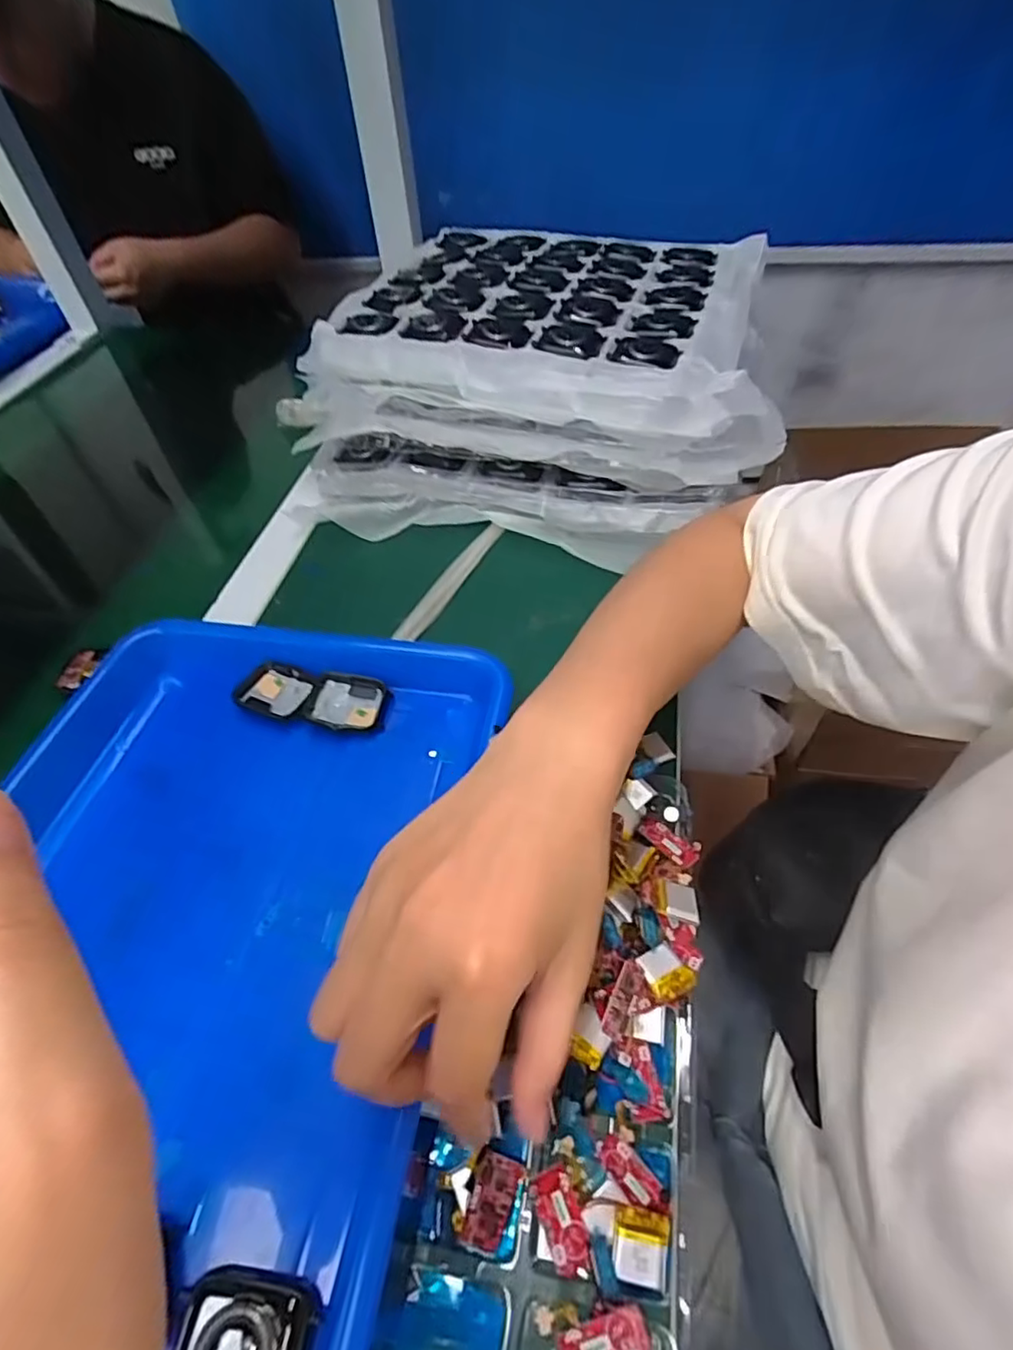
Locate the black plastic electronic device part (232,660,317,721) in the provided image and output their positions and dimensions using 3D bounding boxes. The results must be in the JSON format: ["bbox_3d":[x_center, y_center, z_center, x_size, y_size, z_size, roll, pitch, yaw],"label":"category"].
[{"bbox_3d":[-0.134,0.010,0.363,0.043,0.010,0.035,15,53,17],"label":"black plastic electronic device part"}]

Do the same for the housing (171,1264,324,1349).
[{"bbox_3d":[-0.086,0.215,0.195,0.045,0.015,0.036,2,51,6],"label":"housing"}]

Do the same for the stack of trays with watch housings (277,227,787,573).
[{"bbox_3d":[0.025,-0.237,0.497,0.350,0.119,0.270,7,51,11],"label":"stack of trays with watch housings"}]

